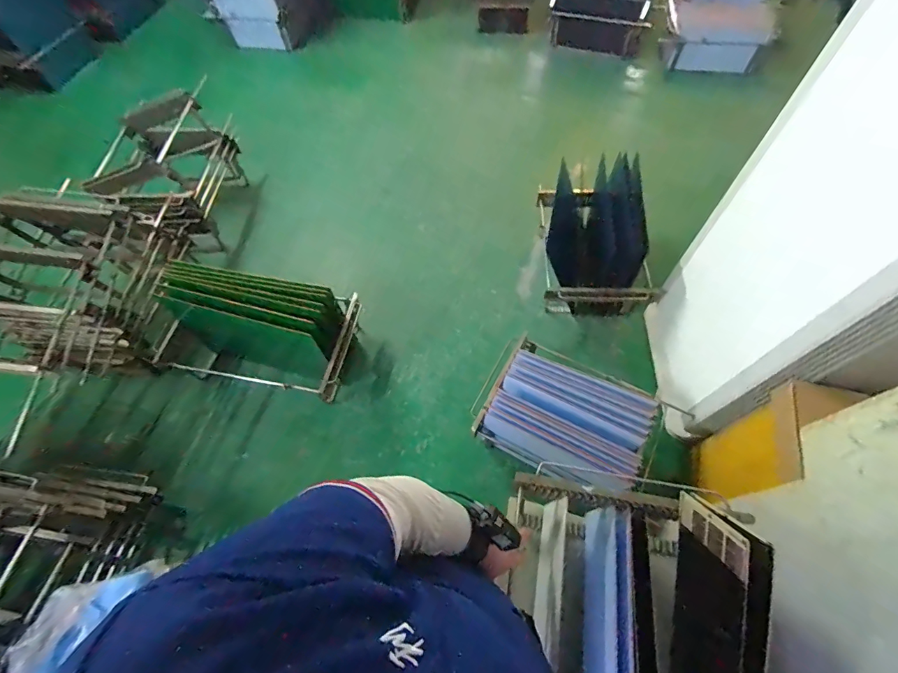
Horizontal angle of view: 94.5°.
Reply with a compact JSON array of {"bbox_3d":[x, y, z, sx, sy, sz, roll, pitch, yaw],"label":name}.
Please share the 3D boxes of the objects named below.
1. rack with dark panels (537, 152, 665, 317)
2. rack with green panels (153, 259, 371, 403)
[{"bbox_3d":[0.585,-0.384,1.656,0.417,0.369,0.526,-1,61,3],"label":"rack with dark panels"},{"bbox_3d":[-0.720,-0.028,1.562,0.749,0.415,0.357,9,62,8],"label":"rack with green panels"}]

